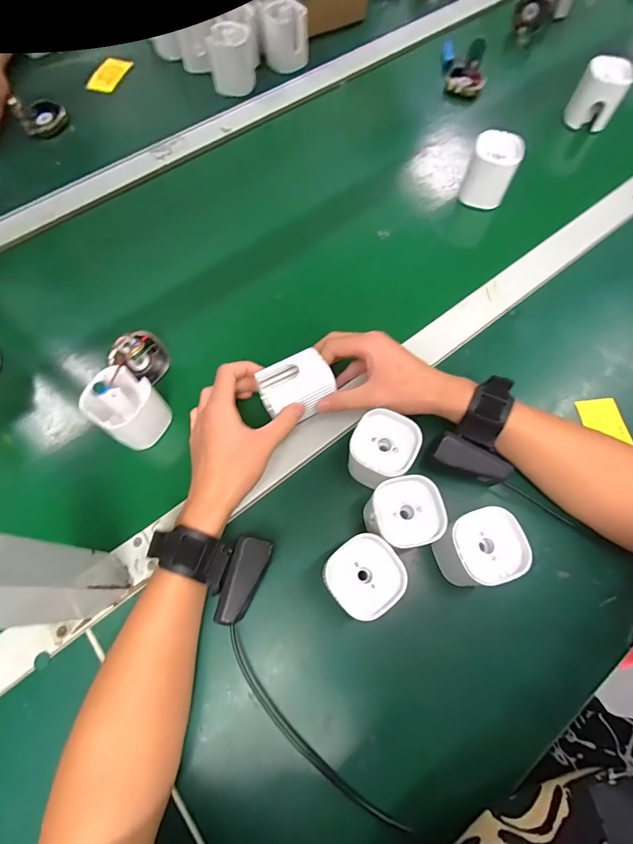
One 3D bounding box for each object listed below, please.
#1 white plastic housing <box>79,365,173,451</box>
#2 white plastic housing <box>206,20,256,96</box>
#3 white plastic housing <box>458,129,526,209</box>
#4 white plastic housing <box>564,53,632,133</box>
[{"bbox_3d":[-0.176,-0.013,0.390,0.057,0.064,0.055,0,69,-1],"label":"white plastic housing"},{"bbox_3d":[-0.120,-0.521,0.589,0.059,0.059,0.055,-4,64,-1],"label":"white plastic housing"},{"bbox_3d":[0.217,-0.312,0.512,0.059,0.066,0.053,14,66,8],"label":"white plastic housing"},{"bbox_3d":[0.394,-0.457,0.575,0.063,0.063,0.060,29,69,14],"label":"white plastic housing"}]

